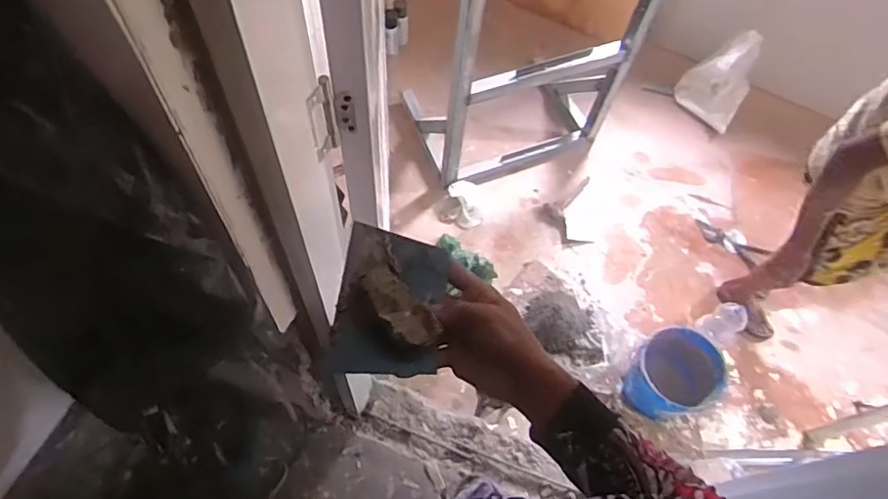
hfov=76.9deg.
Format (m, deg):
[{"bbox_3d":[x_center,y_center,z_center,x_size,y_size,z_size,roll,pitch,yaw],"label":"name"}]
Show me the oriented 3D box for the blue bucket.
[{"bbox_3d":[0.742,0.407,1.810,0.269,0.245,0.237,-18,63,-9],"label":"blue bucket"}]

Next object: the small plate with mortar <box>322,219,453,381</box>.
[{"bbox_3d":[-0.048,0.046,0.505,0.093,0.054,0.138,5,61,3],"label":"small plate with mortar"}]

